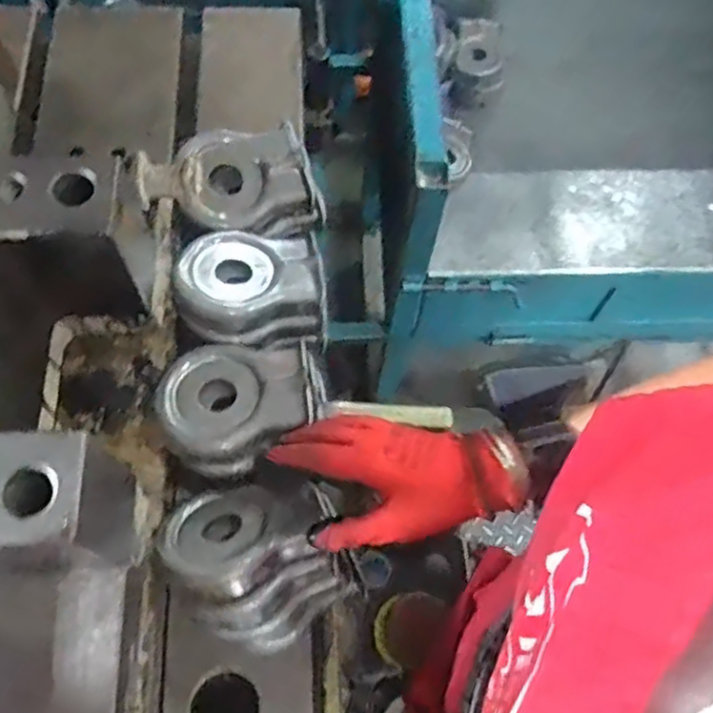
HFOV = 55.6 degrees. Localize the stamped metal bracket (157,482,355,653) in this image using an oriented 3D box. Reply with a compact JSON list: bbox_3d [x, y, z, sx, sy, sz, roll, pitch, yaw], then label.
[{"bbox_3d":[-0.071,0.147,0.500,0.114,0.073,0.118,1,67,-2],"label":"stamped metal bracket"}]

